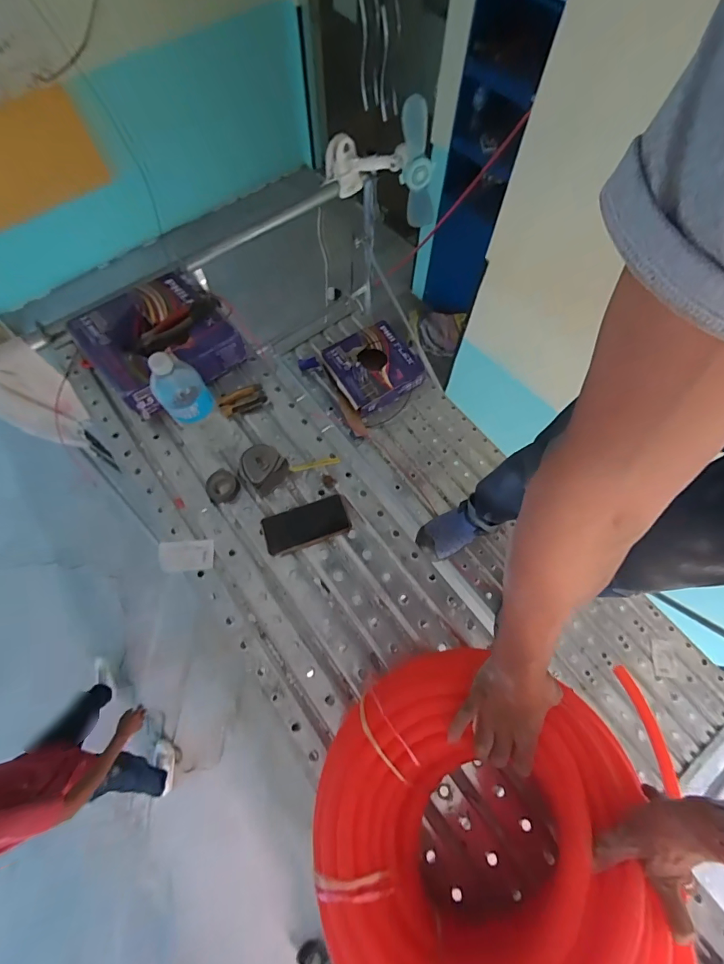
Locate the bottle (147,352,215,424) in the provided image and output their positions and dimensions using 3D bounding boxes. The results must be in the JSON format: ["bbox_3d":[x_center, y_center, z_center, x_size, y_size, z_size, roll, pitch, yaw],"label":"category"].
[{"bbox_3d":[-0.306,-0.162,0.659,0.078,0.125,0.076,0,68,0],"label":"bottle"}]

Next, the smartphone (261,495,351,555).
[{"bbox_3d":[-0.106,0.080,0.757,0.157,0.011,0.078,-20,70,-7],"label":"smartphone"}]

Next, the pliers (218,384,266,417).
[{"bbox_3d":[-0.258,-0.178,0.856,0.097,0.014,0.049,-26,71,-10],"label":"pliers"}]

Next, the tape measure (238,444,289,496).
[{"bbox_3d":[-0.198,-0.031,0.786,0.081,0.052,0.082,41,74,15],"label":"tape measure"}]

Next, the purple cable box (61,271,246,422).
[{"bbox_3d":[-0.442,-0.319,0.870,0.284,0.080,0.287,-39,73,-14],"label":"purple cable box"}]

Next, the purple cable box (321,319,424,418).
[{"bbox_3d":[0.041,-0.391,1.368,0.273,0.090,0.275,-30,71,-11],"label":"purple cable box"}]

